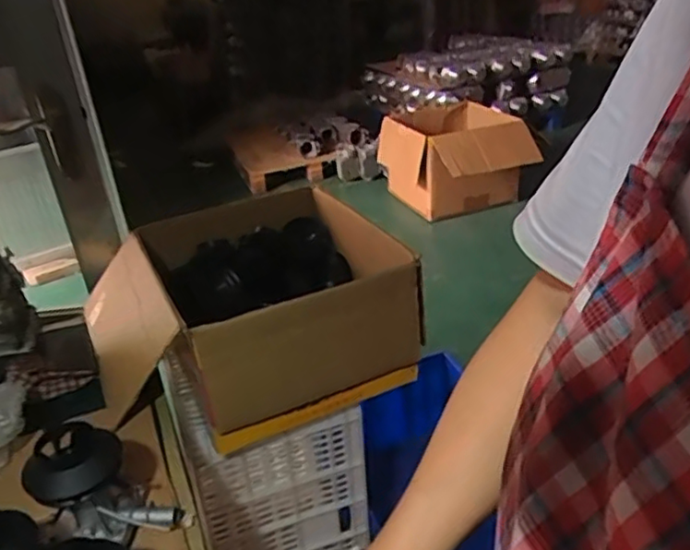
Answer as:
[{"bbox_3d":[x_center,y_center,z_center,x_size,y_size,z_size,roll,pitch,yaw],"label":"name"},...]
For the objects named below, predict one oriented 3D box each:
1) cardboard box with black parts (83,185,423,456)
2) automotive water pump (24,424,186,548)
[{"bbox_3d":[-0.203,0.050,1.188,0.534,0.230,0.503,-18,30,-20],"label":"cardboard box with black parts"},{"bbox_3d":[-0.288,0.253,0.752,0.152,0.142,0.106,-14,30,-18],"label":"automotive water pump"}]

